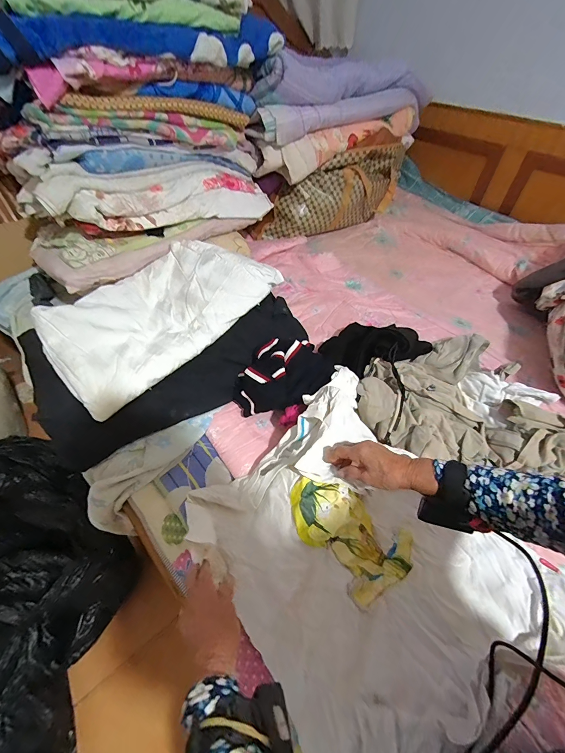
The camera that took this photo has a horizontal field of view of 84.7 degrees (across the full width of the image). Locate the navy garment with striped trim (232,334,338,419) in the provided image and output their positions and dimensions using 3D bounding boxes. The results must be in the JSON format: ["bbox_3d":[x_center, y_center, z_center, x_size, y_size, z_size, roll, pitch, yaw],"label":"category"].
[{"bbox_3d":[0.009,-0.001,0.726,0.176,0.103,0.214,27,54,20],"label":"navy garment with striped trim"}]

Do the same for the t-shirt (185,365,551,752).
[{"bbox_3d":[0.122,0.255,0.492,0.413,0.112,0.474,-31,56,-25],"label":"t-shirt"}]

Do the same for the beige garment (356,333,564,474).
[{"bbox_3d":[0.347,0.048,0.634,0.364,0.102,0.270,7,49,4],"label":"beige garment"}]

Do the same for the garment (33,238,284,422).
[{"bbox_3d":[-0.279,-0.168,0.746,0.291,0.103,0.534,32,56,24],"label":"garment"}]

